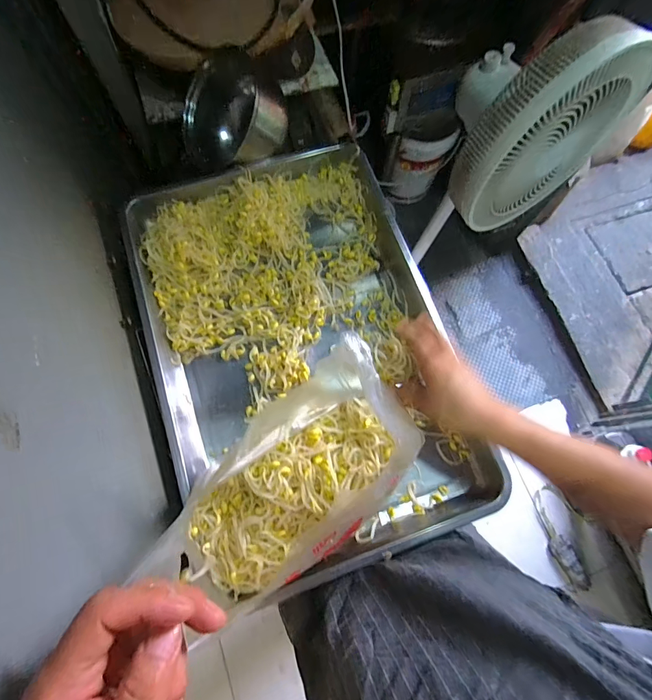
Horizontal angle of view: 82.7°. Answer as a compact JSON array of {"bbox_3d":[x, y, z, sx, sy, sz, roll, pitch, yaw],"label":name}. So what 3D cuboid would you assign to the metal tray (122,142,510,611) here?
[{"bbox_3d":[-0.036,-0.014,0.528,0.382,0.051,0.590,-18,75,-7],"label":"metal tray"}]

